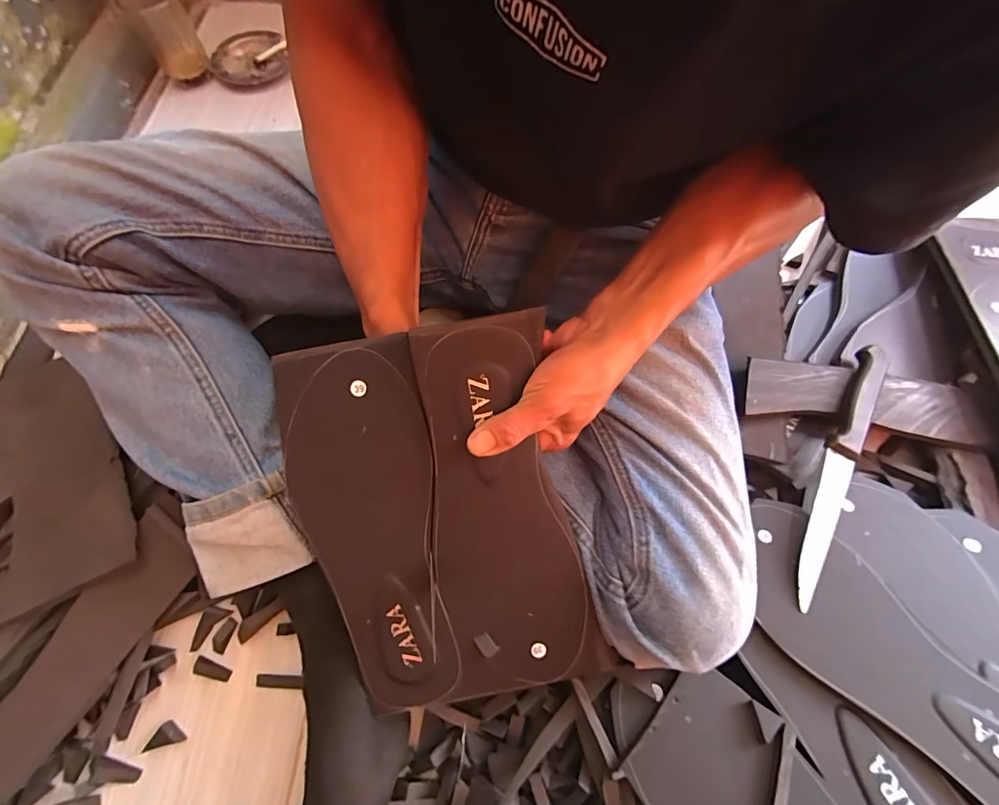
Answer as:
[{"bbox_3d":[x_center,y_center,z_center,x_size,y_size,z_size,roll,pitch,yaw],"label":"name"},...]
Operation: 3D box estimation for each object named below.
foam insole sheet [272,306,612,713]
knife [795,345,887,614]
[{"bbox_3d":[-0.043,0.083,0.291,0.178,0.023,0.255,-11,97,3],"label":"foam insole sheet"},{"bbox_3d":[0.295,0.055,0.380,0.026,0.022,0.251,30,72,10],"label":"knife"}]

